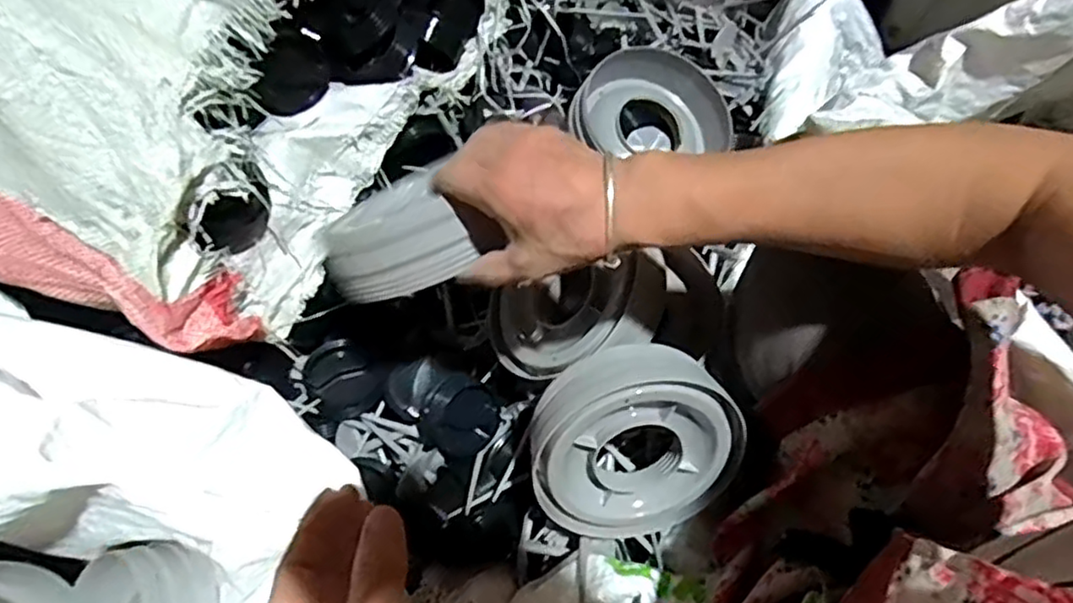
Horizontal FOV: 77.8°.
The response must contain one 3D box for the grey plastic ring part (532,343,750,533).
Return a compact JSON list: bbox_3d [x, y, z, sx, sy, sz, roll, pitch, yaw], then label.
[{"bbox_3d":[0.075,0.109,0.506,0.161,0.048,0.148,-11,98,0],"label":"grey plastic ring part"}]

